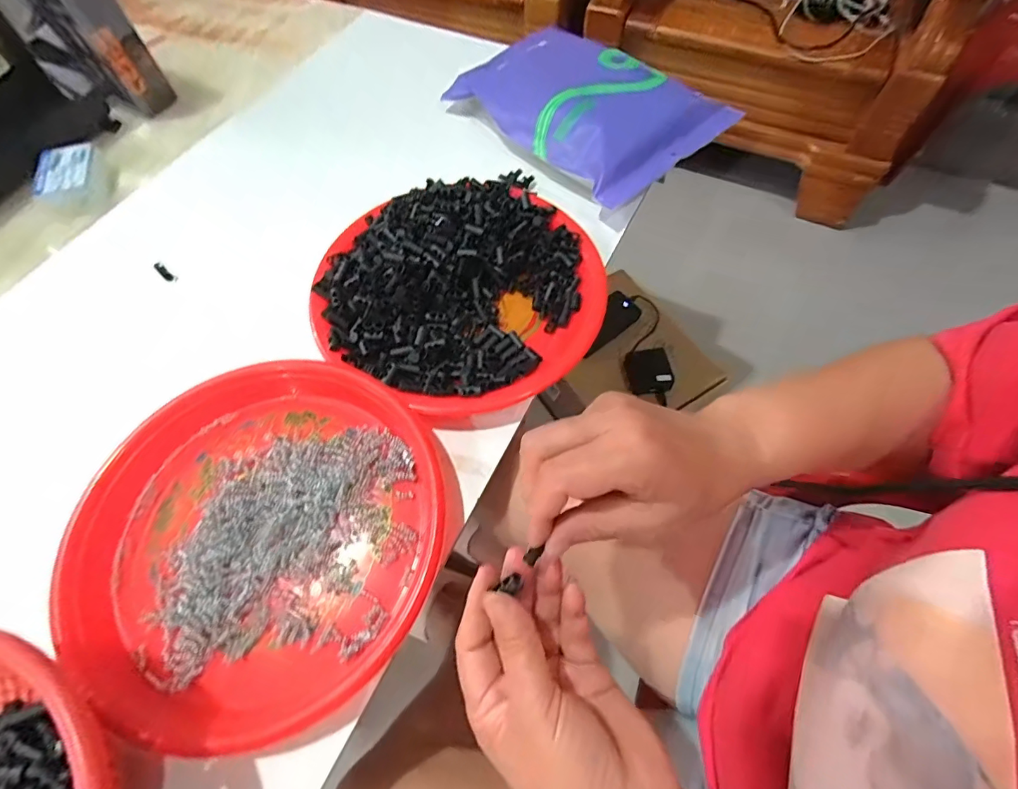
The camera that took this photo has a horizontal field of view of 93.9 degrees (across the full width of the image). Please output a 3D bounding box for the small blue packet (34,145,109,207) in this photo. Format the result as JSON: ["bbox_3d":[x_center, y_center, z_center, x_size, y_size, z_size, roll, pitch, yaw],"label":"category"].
[{"bbox_3d":[-0.512,-0.255,0.556,0.063,0.026,0.091,-24,64,-11],"label":"small blue packet"}]

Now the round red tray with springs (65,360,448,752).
[{"bbox_3d":[-0.173,0.092,0.339,0.240,0.030,0.240,0,62,1],"label":"round red tray with springs"}]

